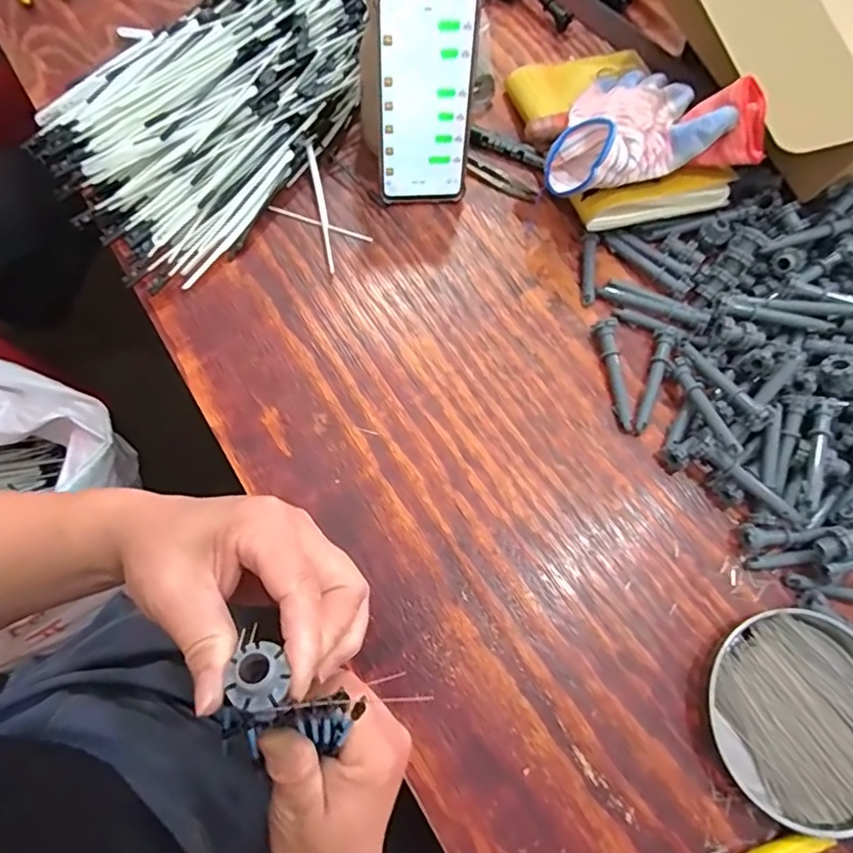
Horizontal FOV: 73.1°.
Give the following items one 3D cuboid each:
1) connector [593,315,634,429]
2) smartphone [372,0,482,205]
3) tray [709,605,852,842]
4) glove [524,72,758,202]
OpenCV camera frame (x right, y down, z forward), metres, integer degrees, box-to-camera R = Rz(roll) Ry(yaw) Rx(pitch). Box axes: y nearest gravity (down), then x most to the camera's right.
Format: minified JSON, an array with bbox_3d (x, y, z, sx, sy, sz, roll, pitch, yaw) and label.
[{"bbox_3d":[0.157,-0.043,0.474,0.017,0.016,0.094,-9,70,-7],"label":"connector"},{"bbox_3d":[0.000,-0.259,0.466,0.078,0.162,0.009,-4,53,-5],"label":"smartphone"},{"bbox_3d":[0.258,0.196,0.389,0.123,0.016,0.133,1,69,-3],"label":"tray"},{"bbox_3d":[0.178,-0.264,0.484,0.176,0.046,0.133,-12,71,-8],"label":"glove"}]

